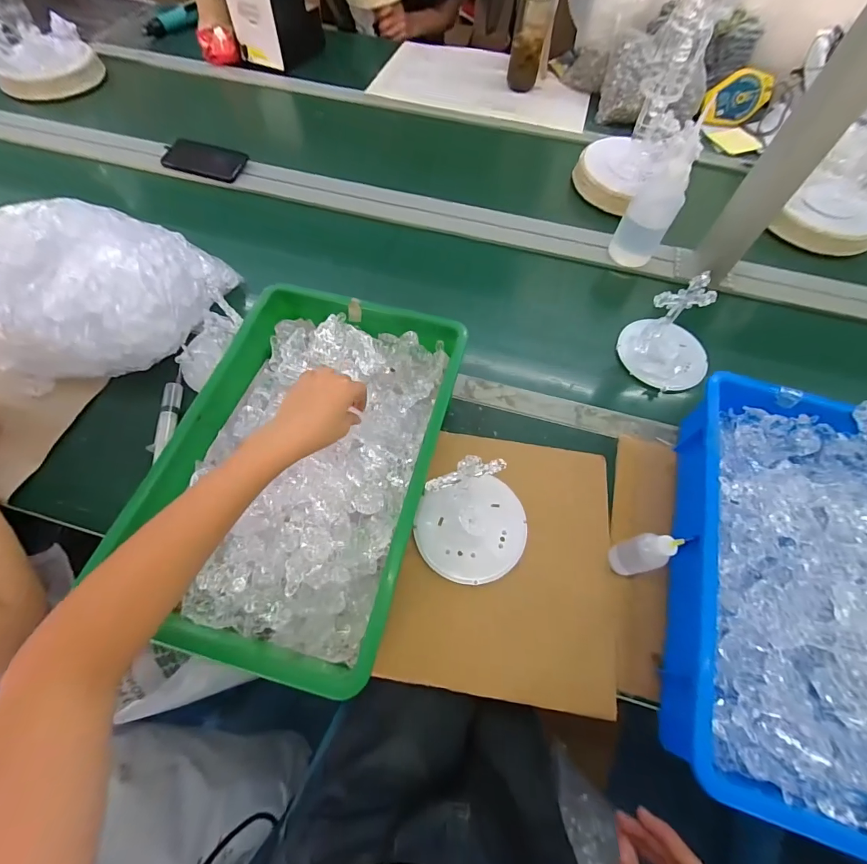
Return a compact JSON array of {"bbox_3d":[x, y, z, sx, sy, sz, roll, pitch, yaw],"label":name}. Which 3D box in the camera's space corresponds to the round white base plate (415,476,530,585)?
[{"bbox_3d":[0.045,0.113,0.469,0.125,0.018,0.113,-15,71,-6],"label":"round white base plate"}]

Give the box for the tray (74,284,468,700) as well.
[{"bbox_3d":[-0.138,0.027,0.473,0.271,0.096,0.426,14,63,5],"label":"tray"}]

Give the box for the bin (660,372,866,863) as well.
[{"bbox_3d":[0.389,0.155,0.414,0.279,0.104,0.418,19,63,8],"label":"bin"}]

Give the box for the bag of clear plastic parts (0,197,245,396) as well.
[{"bbox_3d":[-0.440,-0.189,0.535,0.288,0.130,0.213,0,62,-2],"label":"bag of clear plastic parts"}]

